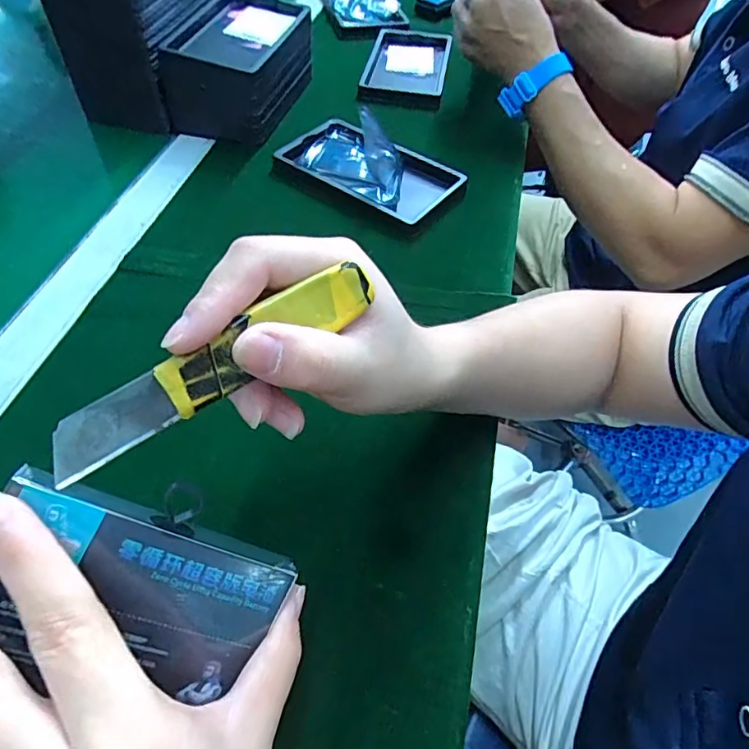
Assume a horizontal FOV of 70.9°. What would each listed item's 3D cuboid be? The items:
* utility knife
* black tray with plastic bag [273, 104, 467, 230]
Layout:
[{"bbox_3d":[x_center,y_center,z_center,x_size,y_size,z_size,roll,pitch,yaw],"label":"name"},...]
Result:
[{"bbox_3d":[-0.053,-0.003,0.176,0.111,0.019,0.013,-34,18,-15],"label":"utility knife"},{"bbox_3d":[-0.005,-0.193,0.478,0.162,0.036,0.089,32,58,20],"label":"black tray with plastic bag"}]

